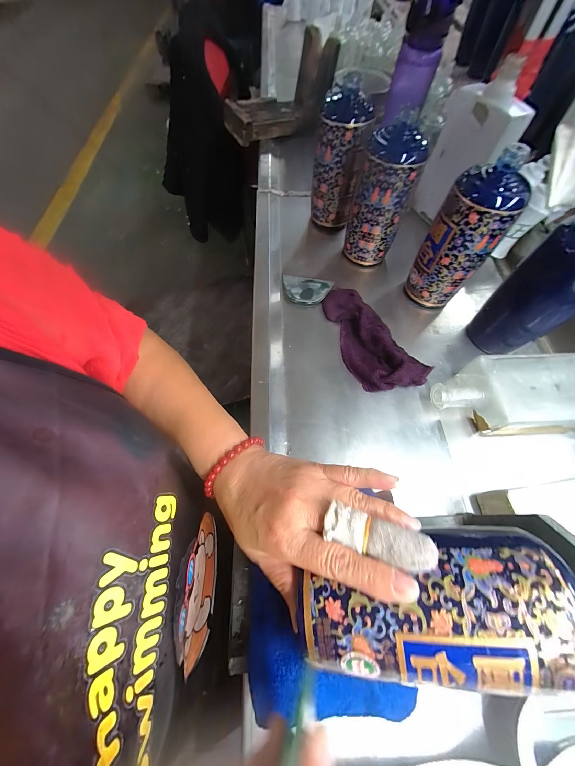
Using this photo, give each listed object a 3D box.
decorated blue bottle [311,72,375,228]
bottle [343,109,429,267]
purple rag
[{"bbox_3d":[0.084,-0.358,0.447,0.076,0.167,0.066,15,65,8],"label":"decorated blue bottle"},{"bbox_3d":[0.138,-0.266,0.406,0.079,0.172,0.064,31,68,15],"label":"bottle"},{"bbox_3d":[0.116,-0.072,0.385,0.097,0.026,0.179,-21,65,-9],"label":"purple rag"}]

